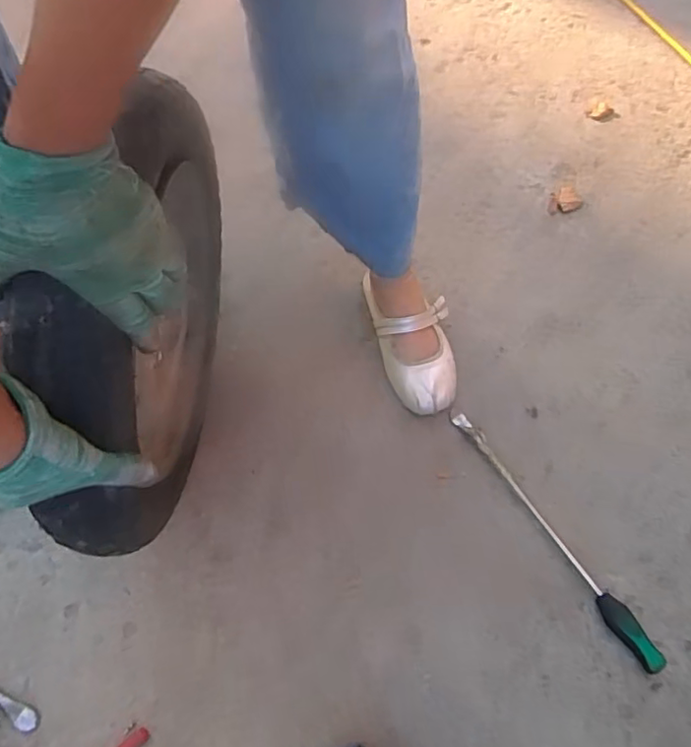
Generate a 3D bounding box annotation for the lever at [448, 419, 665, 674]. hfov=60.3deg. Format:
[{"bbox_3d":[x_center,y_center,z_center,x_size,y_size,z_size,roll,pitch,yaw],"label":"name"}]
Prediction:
[{"bbox_3d":[0.255,0.194,0.748,0.029,0.026,0.372,-28,67,-16],"label":"lever"}]

